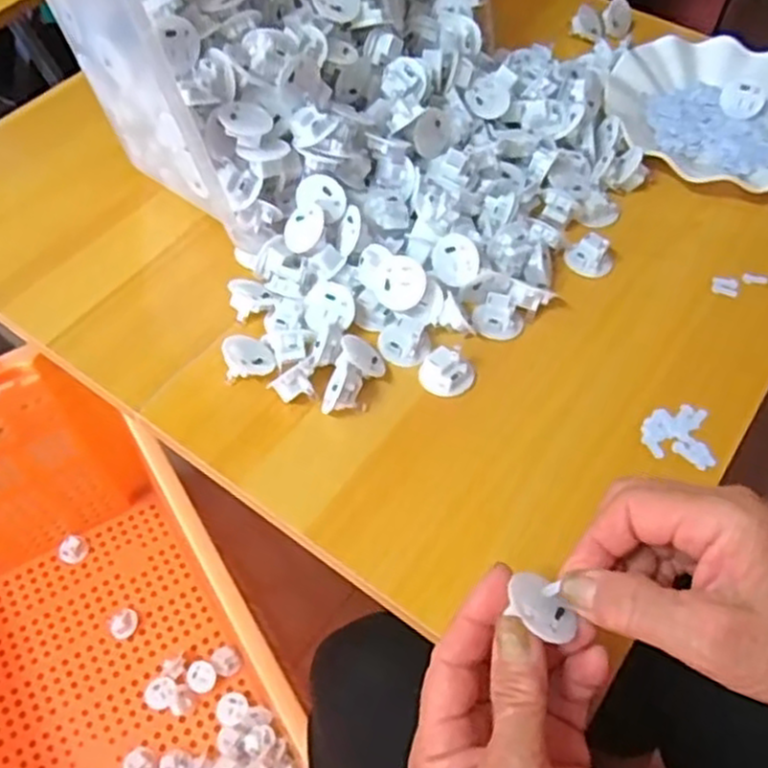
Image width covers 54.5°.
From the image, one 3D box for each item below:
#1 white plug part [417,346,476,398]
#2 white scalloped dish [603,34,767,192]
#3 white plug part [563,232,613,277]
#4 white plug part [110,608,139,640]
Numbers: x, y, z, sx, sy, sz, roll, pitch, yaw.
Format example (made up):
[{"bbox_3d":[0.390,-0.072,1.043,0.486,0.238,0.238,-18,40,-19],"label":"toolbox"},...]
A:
[{"bbox_3d":[0.039,-0.007,0.454,0.030,0.016,0.028,0,56,-1],"label":"white plug part"},{"bbox_3d":[0.269,-0.216,0.590,0.177,0.021,0.172,0,56,-1],"label":"white scalloped dish"},{"bbox_3d":[0.141,-0.088,0.509,0.032,0.020,0.028,16,57,9],"label":"white plug part"},{"bbox_3d":[-0.295,0.270,0.845,0.030,0.013,0.034,29,60,17],"label":"white plug part"}]

